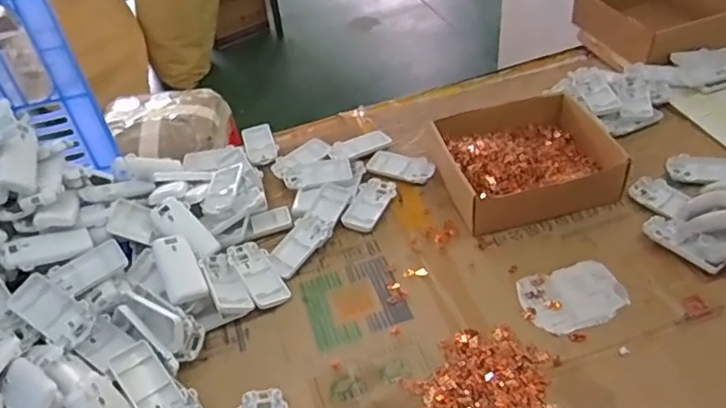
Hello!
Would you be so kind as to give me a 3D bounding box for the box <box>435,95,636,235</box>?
[{"bbox_3d":[0.220,-0.065,0.821,0.218,0.062,0.196,-12,46,-5],"label":"box"}]

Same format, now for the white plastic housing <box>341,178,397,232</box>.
[{"bbox_3d":[0.009,0.000,0.815,0.049,0.010,0.098,16,50,21],"label":"white plastic housing"}]

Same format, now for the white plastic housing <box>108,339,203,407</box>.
[{"bbox_3d":[-0.216,0.194,0.611,0.052,0.022,0.106,-38,85,-27],"label":"white plastic housing"}]

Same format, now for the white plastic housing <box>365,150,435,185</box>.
[{"bbox_3d":[0.055,-0.055,0.862,0.098,0.007,0.052,11,49,17],"label":"white plastic housing"}]

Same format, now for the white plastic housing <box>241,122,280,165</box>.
[{"bbox_3d":[-0.165,-0.098,0.945,0.048,0.013,0.104,-20,48,-12],"label":"white plastic housing"}]

